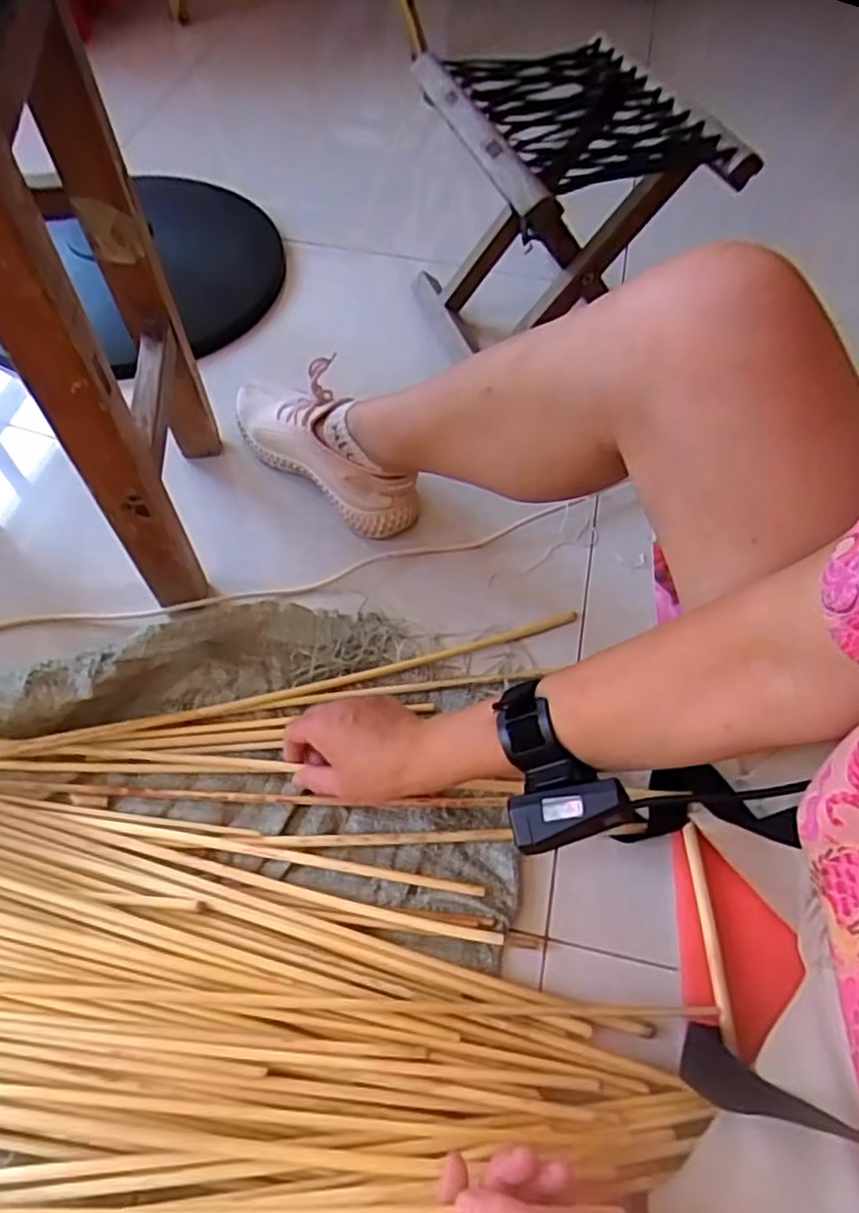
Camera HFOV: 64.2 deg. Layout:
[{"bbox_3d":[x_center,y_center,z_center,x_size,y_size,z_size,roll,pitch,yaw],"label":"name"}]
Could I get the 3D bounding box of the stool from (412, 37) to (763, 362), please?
[{"bbox_3d":[0.138,-0.411,0.736,0.232,0.257,0.269,-20,62,-13],"label":"stool"}]

